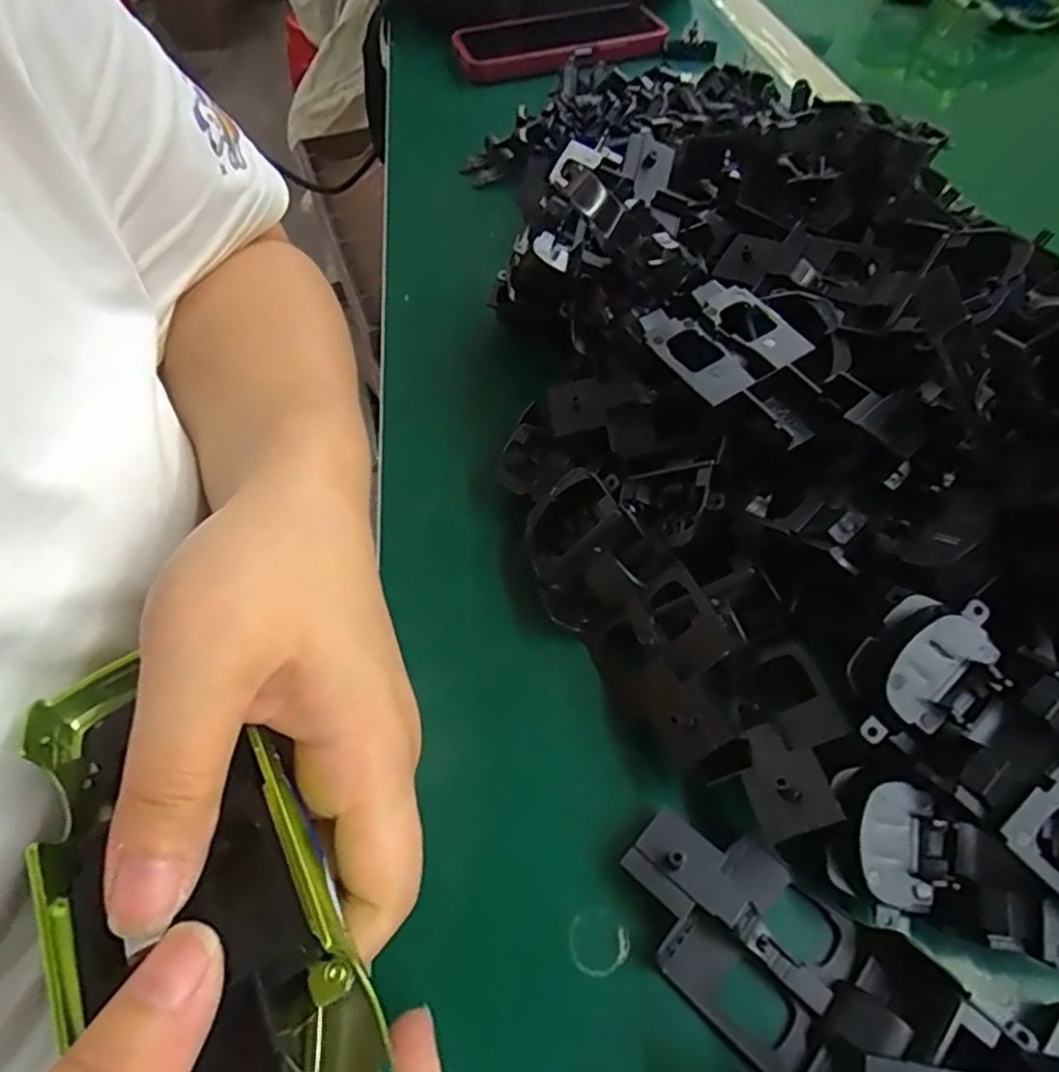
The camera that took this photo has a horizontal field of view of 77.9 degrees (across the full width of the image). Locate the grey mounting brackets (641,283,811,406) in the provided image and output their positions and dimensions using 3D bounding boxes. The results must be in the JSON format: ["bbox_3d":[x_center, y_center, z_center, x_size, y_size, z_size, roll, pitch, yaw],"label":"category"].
[{"bbox_3d":[0.064,-0.067,0.219,0.042,0.007,0.044,-29,56,-15],"label":"grey mounting brackets"}]

